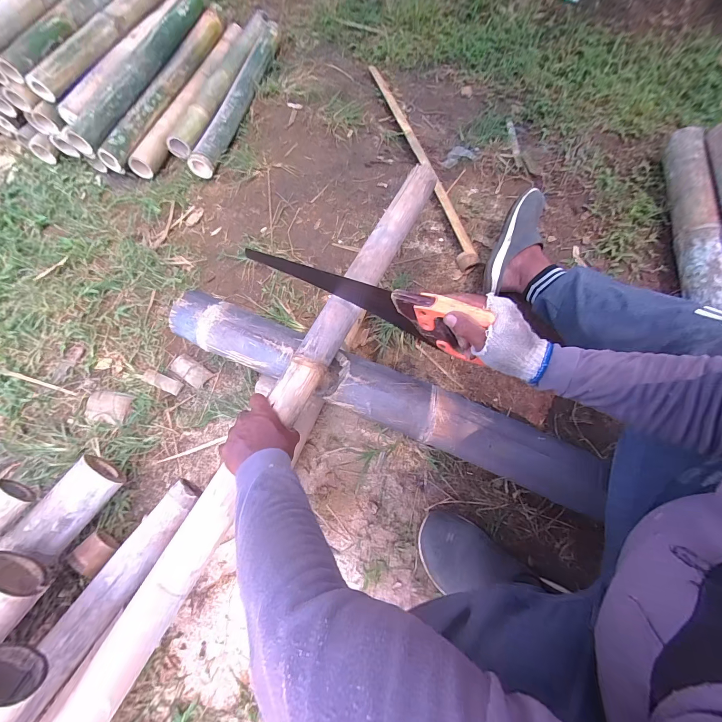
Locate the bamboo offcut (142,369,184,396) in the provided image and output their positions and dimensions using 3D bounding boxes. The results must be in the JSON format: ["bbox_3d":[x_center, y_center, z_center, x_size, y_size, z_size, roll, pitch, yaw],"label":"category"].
[{"bbox_3d":[-0.448,0.046,0.742,0.092,0.009,0.030,21,71,9],"label":"bamboo offcut"}]

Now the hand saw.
[{"bbox_3d":[-0.018,-0.108,0.530,0.423,0.105,0.039,25,71,20],"label":"hand saw"}]

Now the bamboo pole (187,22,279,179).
[{"bbox_3d":[-0.370,-0.862,1.040,0.072,0.068,0.735,9,69,4],"label":"bamboo pole"}]

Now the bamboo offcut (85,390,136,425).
[{"bbox_3d":[-0.560,0.101,0.733,0.112,0.013,0.069,9,69,4],"label":"bamboo offcut"}]

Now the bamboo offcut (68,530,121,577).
[{"bbox_3d":[-0.456,0.332,0.571,0.054,0.044,0.052,29,72,11],"label":"bamboo offcut"}]

